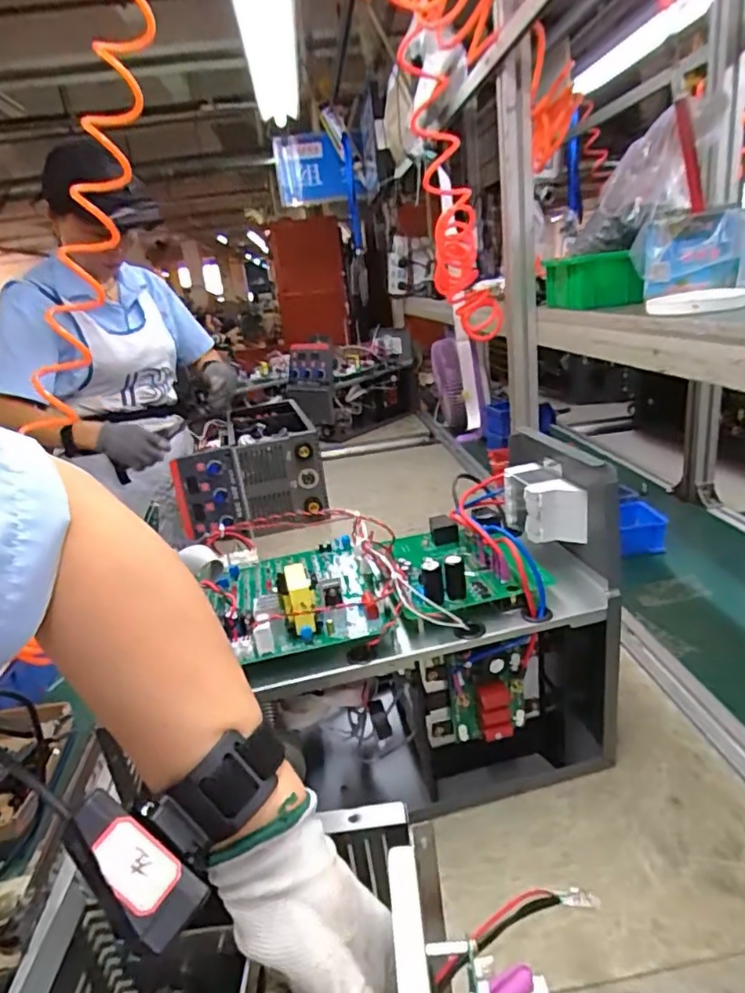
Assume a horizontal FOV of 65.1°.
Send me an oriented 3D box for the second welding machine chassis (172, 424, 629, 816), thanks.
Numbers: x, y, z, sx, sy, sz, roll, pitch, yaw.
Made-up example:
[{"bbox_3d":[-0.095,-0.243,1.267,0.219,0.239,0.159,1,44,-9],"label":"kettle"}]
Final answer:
[{"bbox_3d":[0.054,0.138,0.592,0.365,0.266,0.192,-11,20,-8],"label":"second welding machine chassis"}]

